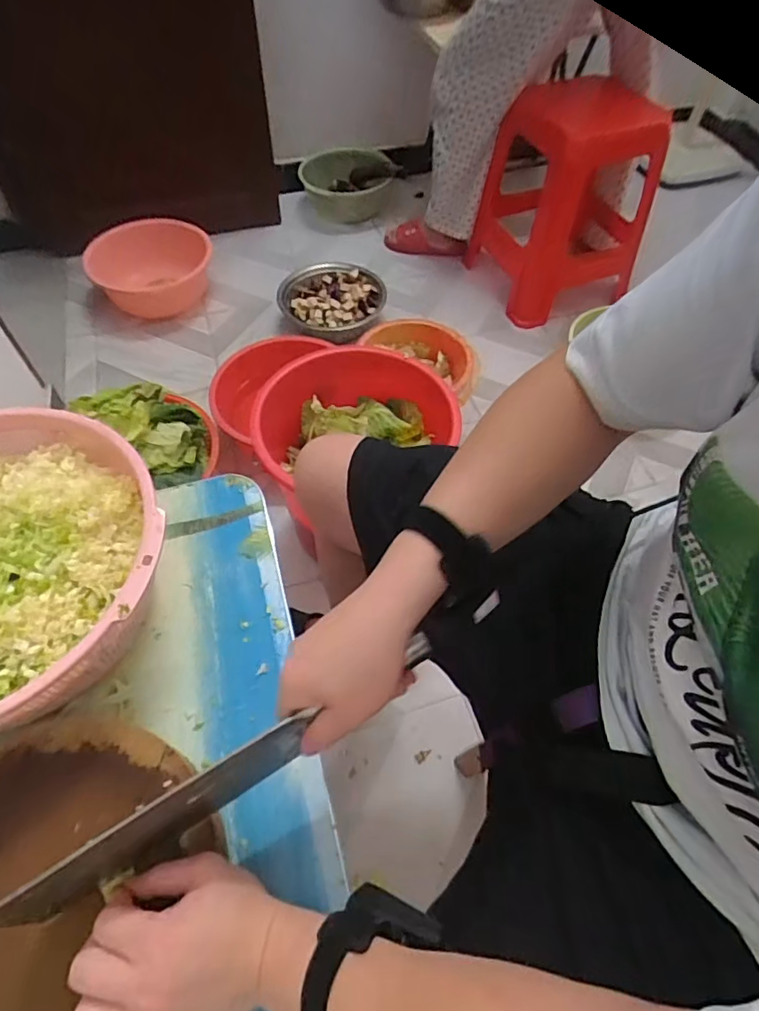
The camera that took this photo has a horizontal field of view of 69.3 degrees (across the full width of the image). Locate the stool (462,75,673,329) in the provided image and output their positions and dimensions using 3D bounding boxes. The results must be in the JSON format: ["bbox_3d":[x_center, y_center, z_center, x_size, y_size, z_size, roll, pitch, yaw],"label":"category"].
[{"bbox_3d":[0.454,-0.781,1.348,0.367,0.452,0.367,-19,58,-14],"label":"stool"}]

